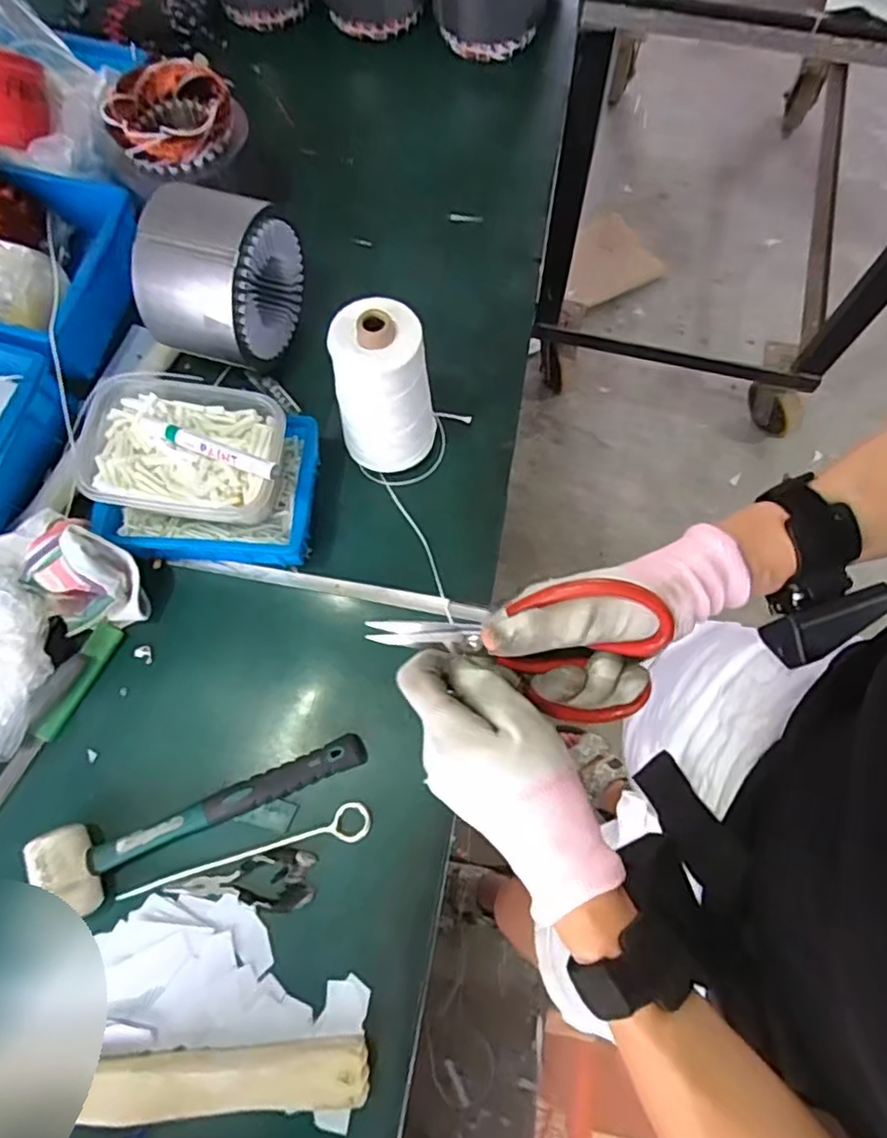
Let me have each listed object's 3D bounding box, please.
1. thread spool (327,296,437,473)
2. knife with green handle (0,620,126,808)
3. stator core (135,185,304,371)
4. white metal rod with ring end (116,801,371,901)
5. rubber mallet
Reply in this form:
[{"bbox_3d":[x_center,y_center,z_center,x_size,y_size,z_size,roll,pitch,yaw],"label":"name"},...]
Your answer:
[{"bbox_3d":[-0.057,-0.161,0.588,0.091,0.167,0.079,-8,72,-1],"label":"thread spool"},{"bbox_3d":[-0.377,0.162,0.575,0.029,0.017,0.250,26,75,9],"label":"knife with green handle"},{"bbox_3d":[-0.221,-0.288,0.627,0.110,0.146,0.144,18,73,7],"label":"stator core"},{"bbox_3d":[-0.168,0.255,0.545,0.217,0.004,0.032,-20,75,-7],"label":"white metal rod with ring end"},{"bbox_3d":[-0.210,0.211,0.546,0.291,0.044,0.073,-24,73,-6],"label":"rubber mallet"}]

